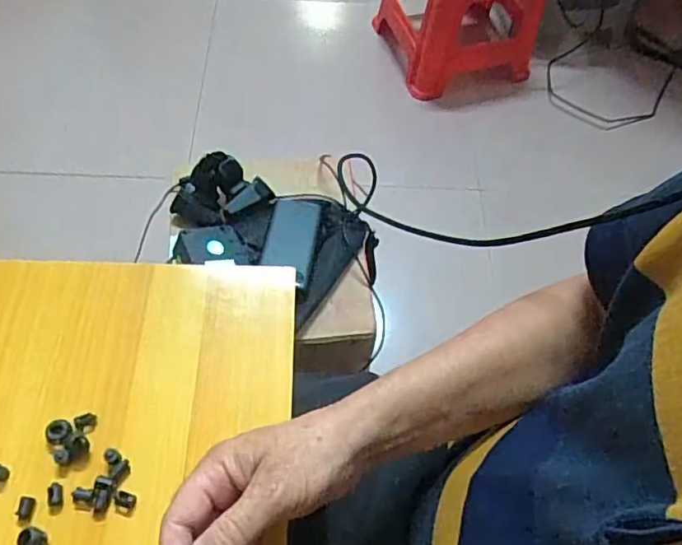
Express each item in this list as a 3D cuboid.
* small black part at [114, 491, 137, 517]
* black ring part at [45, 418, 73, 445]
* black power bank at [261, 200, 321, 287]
[{"bbox_3d":[-0.149,0.158,0.403,0.016,0.004,0.015,2,59,-3],"label":"small black part"},{"bbox_3d":[-0.201,0.114,0.420,0.018,0.006,0.017,2,59,-3],"label":"black ring part"},{"bbox_3d":[-0.070,-0.049,0.826,0.067,0.015,0.145,9,59,1],"label":"black power bank"}]

